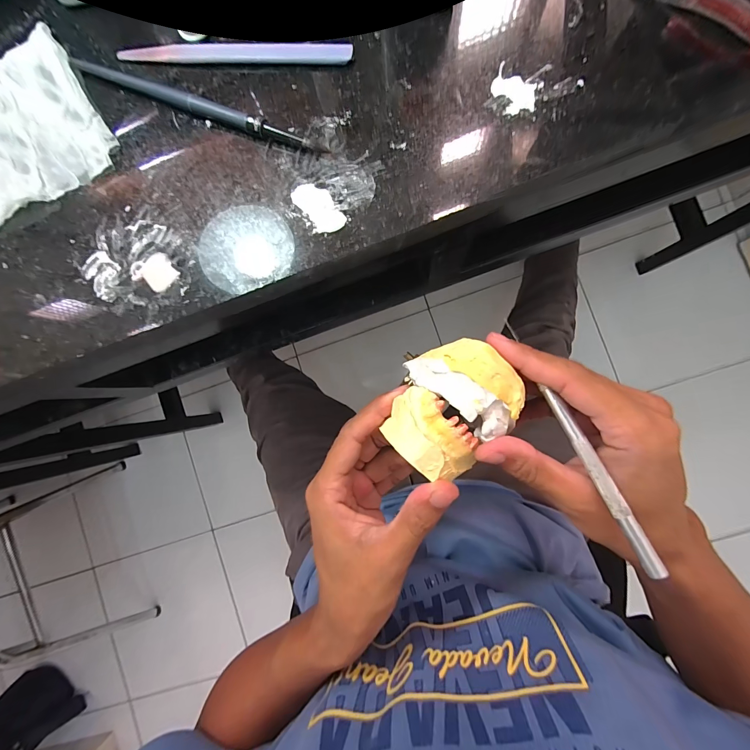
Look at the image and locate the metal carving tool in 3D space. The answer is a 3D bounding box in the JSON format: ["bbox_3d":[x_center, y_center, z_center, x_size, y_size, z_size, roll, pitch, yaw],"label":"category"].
[{"bbox_3d":[0.104,0.030,0.172,0.007,0.004,0.135,-25,72,4],"label":"metal carving tool"}]

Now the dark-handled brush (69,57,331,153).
[{"bbox_3d":[-0.104,-0.155,0.188,0.161,0.008,0.010,25,91,5],"label":"dark-handled brush"}]

